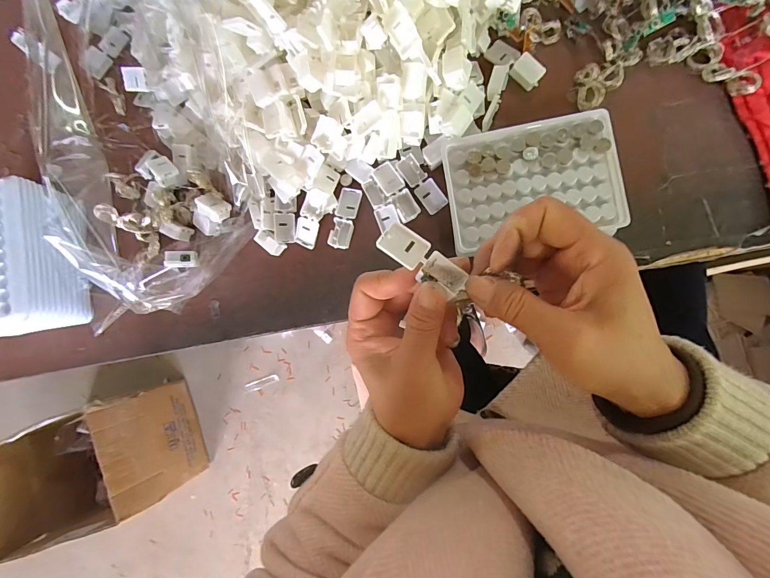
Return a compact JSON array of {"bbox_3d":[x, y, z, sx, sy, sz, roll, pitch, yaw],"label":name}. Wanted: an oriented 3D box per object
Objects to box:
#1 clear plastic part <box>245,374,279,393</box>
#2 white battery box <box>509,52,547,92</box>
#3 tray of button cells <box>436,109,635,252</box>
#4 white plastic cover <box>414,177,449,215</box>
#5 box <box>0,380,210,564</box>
[{"bbox_3d":[-0.361,0.276,1.106,0.103,0.013,0.026,-23,84,7],"label":"clear plastic part"},{"bbox_3d":[0.125,-0.189,0.331,0.025,0.018,0.017,41,94,8],"label":"white battery box"},{"bbox_3d":[0.116,-0.086,0.301,0.130,0.009,0.093,-9,88,9],"label":"tray of button cells"},{"bbox_3d":[0.041,-0.083,0.338,0.020,0.005,0.028,-34,83,6],"label":"white plastic cover"},{"bbox_3d":[-0.758,0.460,1.002,0.428,0.304,0.273,-23,84,7],"label":"box"}]

